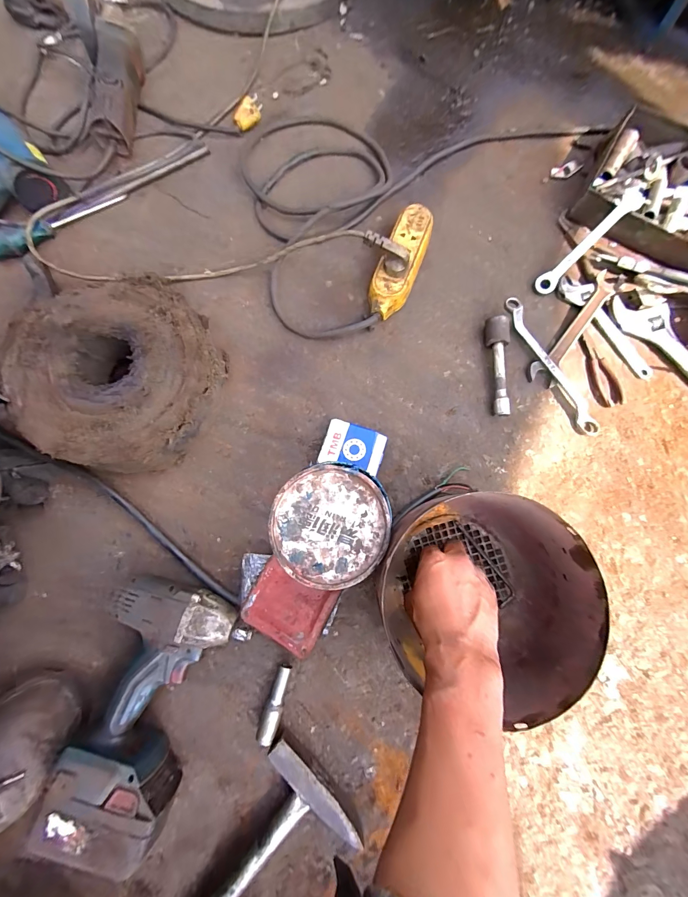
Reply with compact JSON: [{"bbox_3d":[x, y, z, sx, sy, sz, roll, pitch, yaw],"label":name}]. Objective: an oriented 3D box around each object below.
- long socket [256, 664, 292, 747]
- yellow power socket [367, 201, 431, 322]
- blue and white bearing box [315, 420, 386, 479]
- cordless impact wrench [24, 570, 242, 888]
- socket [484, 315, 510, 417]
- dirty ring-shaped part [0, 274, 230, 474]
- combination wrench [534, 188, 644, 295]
[{"bbox_3d":[-0.080,0.299,0.397,0.021,0.023,0.078,17,79,3],"label":"long socket"},{"bbox_3d":[0.082,-0.282,0.511,0.066,0.042,0.182,22,79,4],"label":"yellow power socket"},{"bbox_3d":[0.013,0.000,0.461,0.080,0.025,0.061,17,79,3],"label":"blue and white bearing box"},{"bbox_3d":[-0.217,0.277,0.370,0.129,0.074,0.239,16,74,4],"label":"cordless impact wrench"},{"bbox_3d":[0.226,-0.118,0.486,0.029,0.034,0.140,-4,79,-1],"label":"socket"},{"bbox_3d":[-0.289,-0.096,0.451,0.248,0.082,0.240,0,79,0],"label":"dirty ring-shaped part"},{"bbox_3d":[0.371,-0.311,0.507,0.196,0.018,0.028,-44,82,9],"label":"combination wrench"}]

